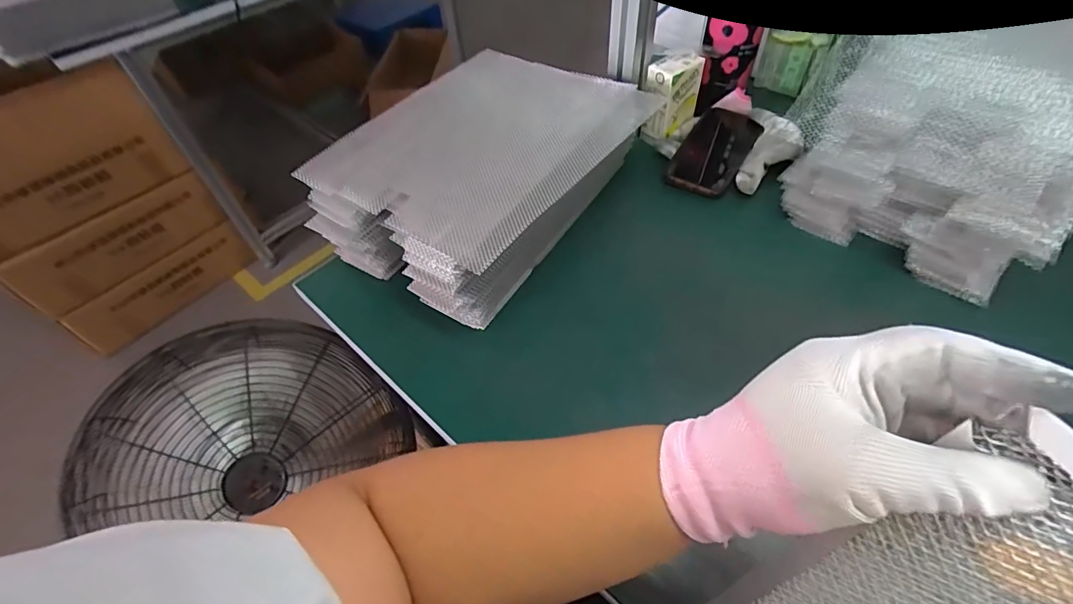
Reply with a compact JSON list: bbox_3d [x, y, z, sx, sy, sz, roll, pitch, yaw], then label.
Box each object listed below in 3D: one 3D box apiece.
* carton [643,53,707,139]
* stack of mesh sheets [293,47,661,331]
[{"bbox_3d":[0.183,-0.281,0.665,0.074,0.087,0.050,-37,58,-23],"label":"carton"},{"bbox_3d":[-0.080,-0.169,0.599,0.263,0.112,0.350,28,58,24],"label":"stack of mesh sheets"}]

